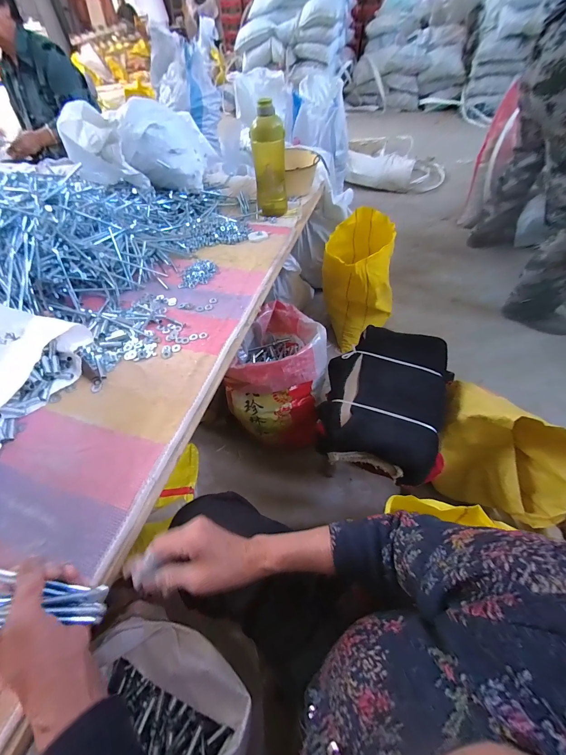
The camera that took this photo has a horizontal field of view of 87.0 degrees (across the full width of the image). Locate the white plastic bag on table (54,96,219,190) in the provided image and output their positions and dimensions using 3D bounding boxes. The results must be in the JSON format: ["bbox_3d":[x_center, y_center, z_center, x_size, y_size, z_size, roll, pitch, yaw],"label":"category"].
[{"bbox_3d":[-0.446,-0.724,0.950,0.397,0.218,0.230,-23,55,-15],"label":"white plastic bag on table"}]

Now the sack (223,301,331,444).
[{"bbox_3d":[-0.008,-0.008,0.906,0.263,0.355,0.307,6,53,7],"label":"sack"}]

